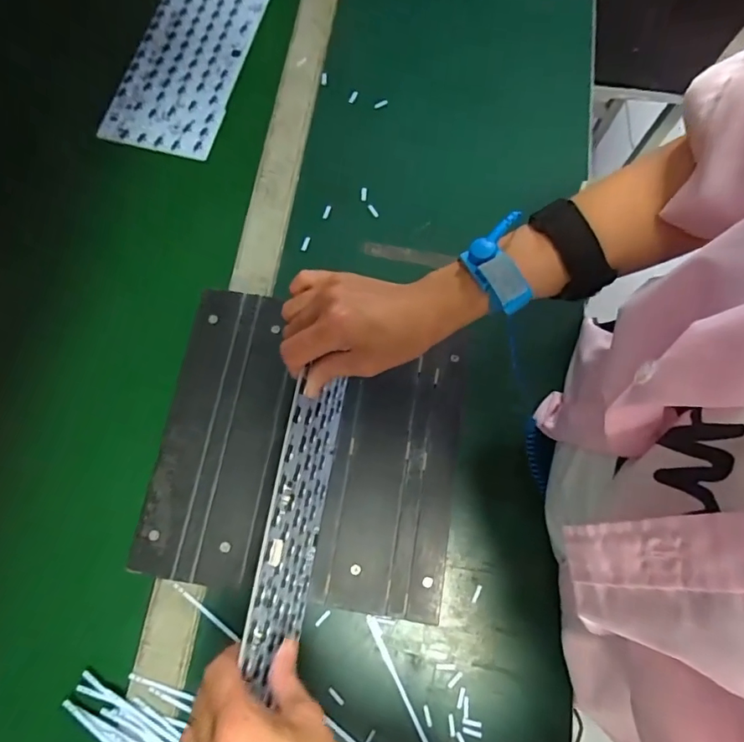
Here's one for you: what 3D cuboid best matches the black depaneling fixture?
[{"bbox_3d":[-0.051,0.065,0.424,0.246,0.031,0.237,9,73,4],"label":"black depaneling fixture"}]

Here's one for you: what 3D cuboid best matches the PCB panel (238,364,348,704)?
[{"bbox_3d":[-0.049,0.099,0.344,0.006,0.113,0.202,6,74,11],"label":"PCB panel"}]

